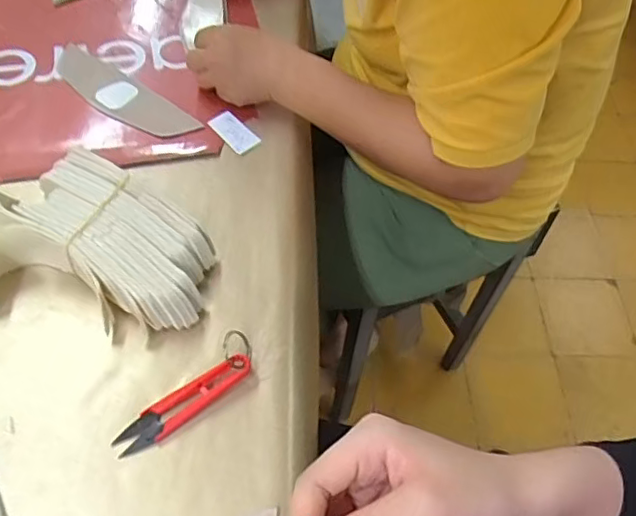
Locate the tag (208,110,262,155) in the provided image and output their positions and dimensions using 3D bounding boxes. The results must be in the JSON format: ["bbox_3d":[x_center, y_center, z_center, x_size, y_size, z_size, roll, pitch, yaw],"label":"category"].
[{"bbox_3d":[-0.081,-0.122,0.575,0.052,0.005,0.027,42,71,15],"label":"tag"}]

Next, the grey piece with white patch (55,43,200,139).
[{"bbox_3d":[-0.199,-0.163,0.592,0.173,0.005,0.050,34,59,17],"label":"grey piece with white patch"}]

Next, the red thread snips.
[{"bbox_3d":[-0.090,0.095,0.418,0.113,0.015,0.026,-36,66,-25],"label":"red thread snips"}]

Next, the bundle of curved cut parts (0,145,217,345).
[{"bbox_3d":[-0.178,-0.004,0.458,0.187,0.046,0.132,32,59,16],"label":"bundle of curved cut parts"}]

